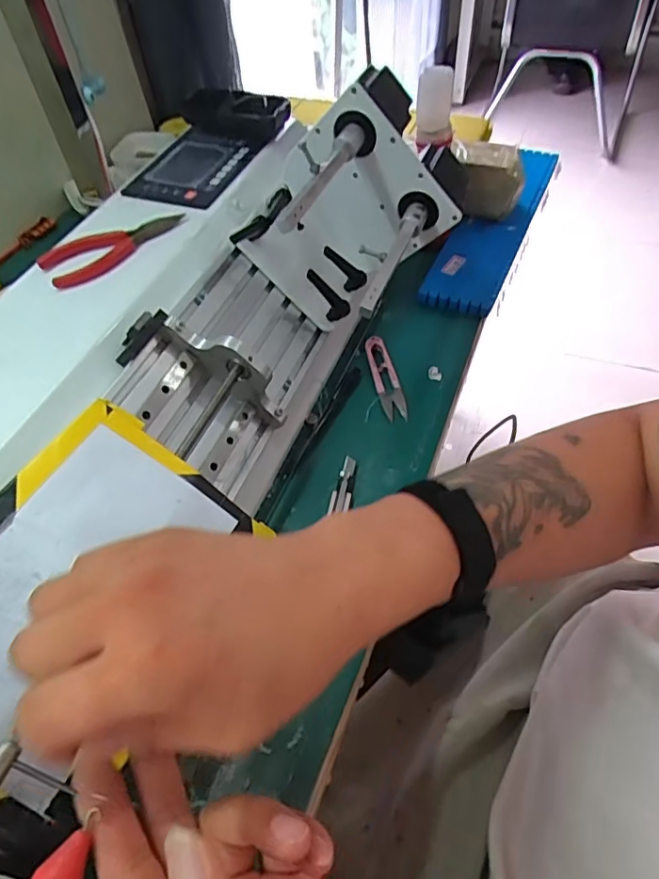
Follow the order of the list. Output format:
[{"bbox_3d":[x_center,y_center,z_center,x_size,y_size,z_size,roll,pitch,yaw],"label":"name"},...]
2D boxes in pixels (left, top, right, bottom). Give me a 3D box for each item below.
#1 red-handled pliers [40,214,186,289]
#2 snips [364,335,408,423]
[{"bbox_3d":[-0.178,-0.162,0.460,0.119,0.015,0.043,-35,58,-20],"label":"red-handled pliers"},{"bbox_3d":[0.053,-0.061,0.520,0.023,0.011,0.097,-11,53,-4],"label":"snips"}]

